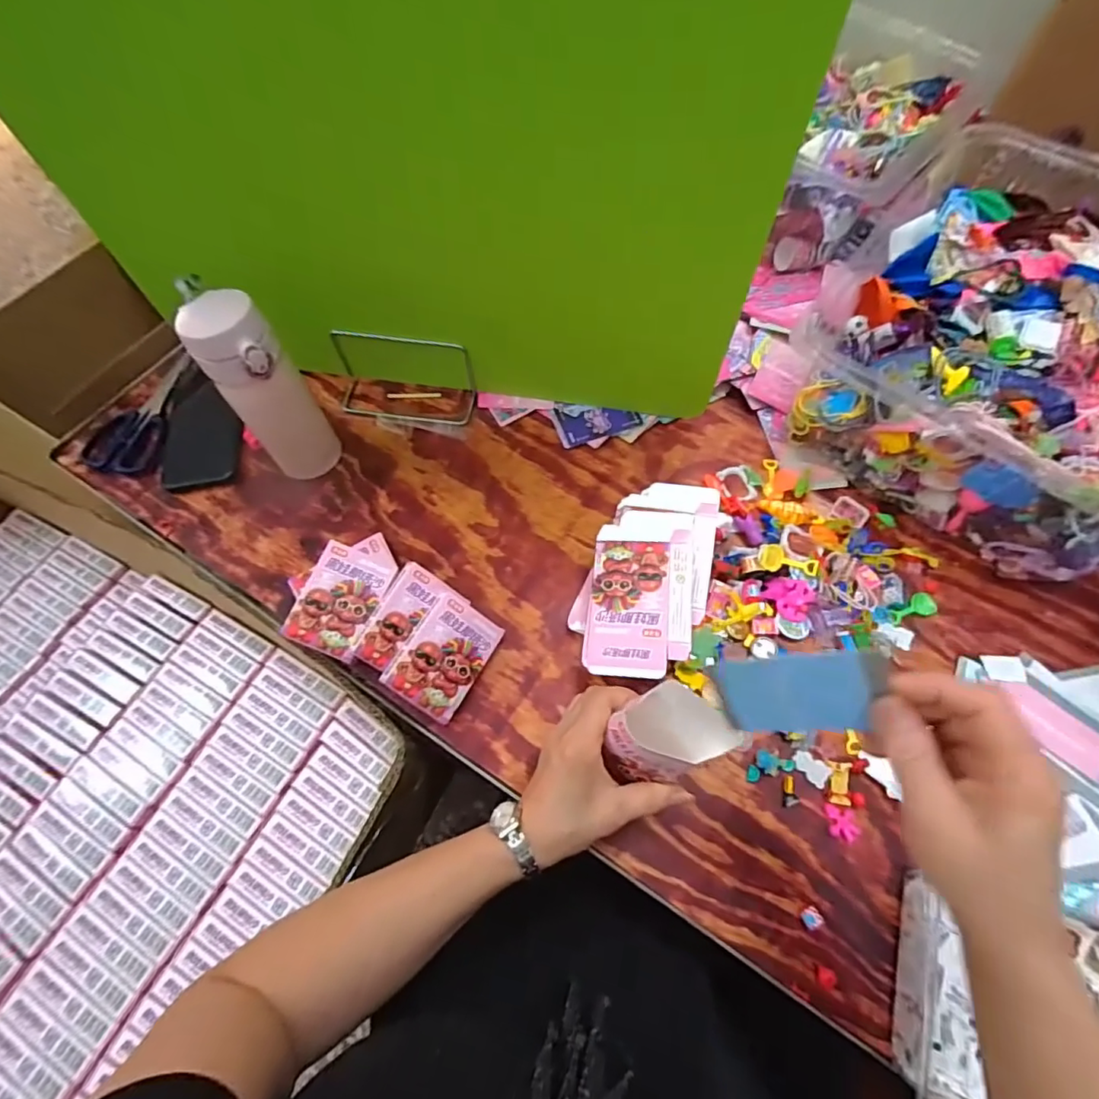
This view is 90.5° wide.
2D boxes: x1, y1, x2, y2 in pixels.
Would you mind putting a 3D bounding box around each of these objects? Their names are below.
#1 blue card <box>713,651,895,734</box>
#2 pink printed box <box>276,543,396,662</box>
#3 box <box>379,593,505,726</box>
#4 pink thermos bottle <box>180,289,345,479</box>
[{"bbox_3d":[0.134,0.078,0.291,0.004,0.084,0.047,-37,108,-49],"label":"blue card"},{"bbox_3d":[-0.186,0.045,0.484,0.066,0.010,0.092,24,76,-3],"label":"pink printed box"},{"bbox_3d":[-0.087,0.093,0.469,0.075,0.014,0.094,39,69,-20],"label":"box"},{"bbox_3d":[-0.258,-0.139,0.502,0.060,0.193,0.058,-4,64,-1],"label":"pink thermos bottle"}]

